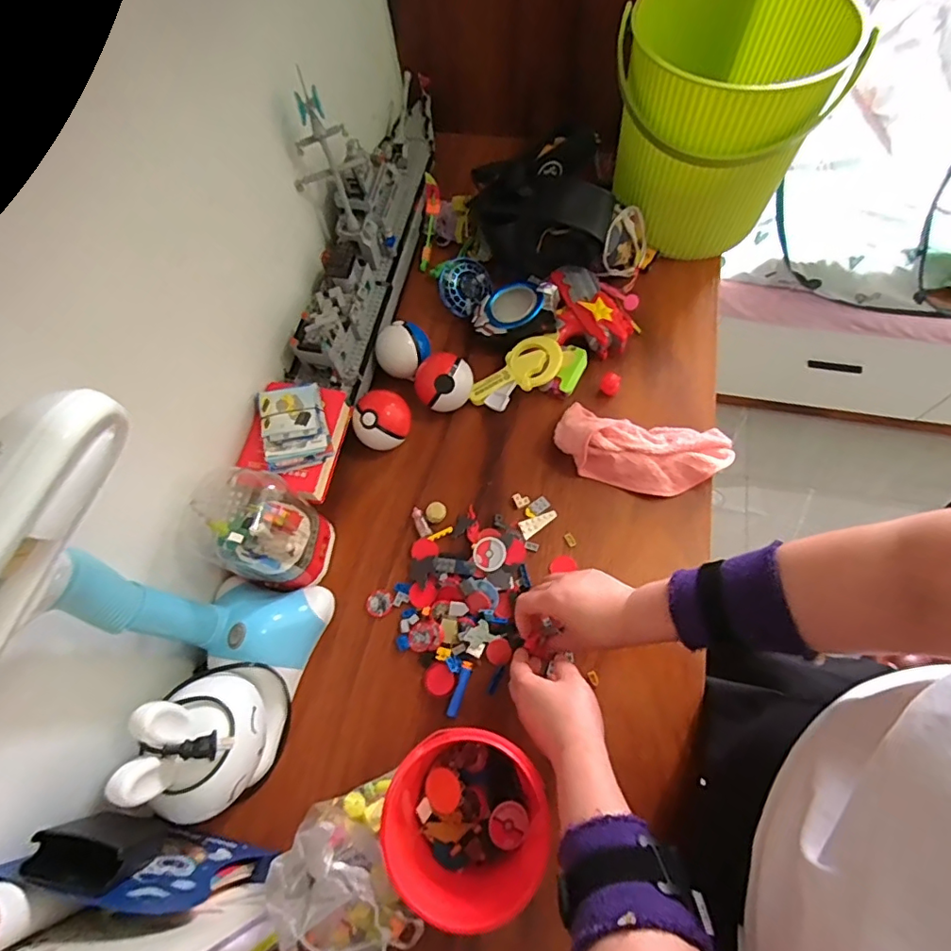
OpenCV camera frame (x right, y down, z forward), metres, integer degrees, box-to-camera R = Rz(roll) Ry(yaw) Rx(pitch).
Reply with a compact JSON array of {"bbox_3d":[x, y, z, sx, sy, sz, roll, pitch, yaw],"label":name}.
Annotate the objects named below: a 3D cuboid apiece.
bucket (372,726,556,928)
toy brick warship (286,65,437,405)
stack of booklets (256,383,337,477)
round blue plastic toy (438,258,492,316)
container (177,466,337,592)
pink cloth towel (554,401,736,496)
[{"bbox_3d":[-0.005,0.306,0.485,0.125,0.124,0.135,-1,69,2],"label":"bucket"},{"bbox_3d":[-0.151,-0.403,0.698,0.112,0.215,0.577,6,69,5],"label":"toy brick warship"},{"bbox_3d":[-0.208,-0.059,0.606,0.071,0.017,0.108,-13,69,-14],"label":"stack of booklets"},{"bbox_3d":[-0.015,-0.271,0.764,0.075,0.037,0.079,-1,69,2],"label":"round blue plastic toy"},{"bbox_3d":[-0.230,0.059,0.570,0.112,0.159,0.107,36,75,15],"label":"container"},{"bbox_3d":[0.207,-0.033,0.649,0.215,0.056,0.098,9,70,6],"label":"pink cloth towel"}]

